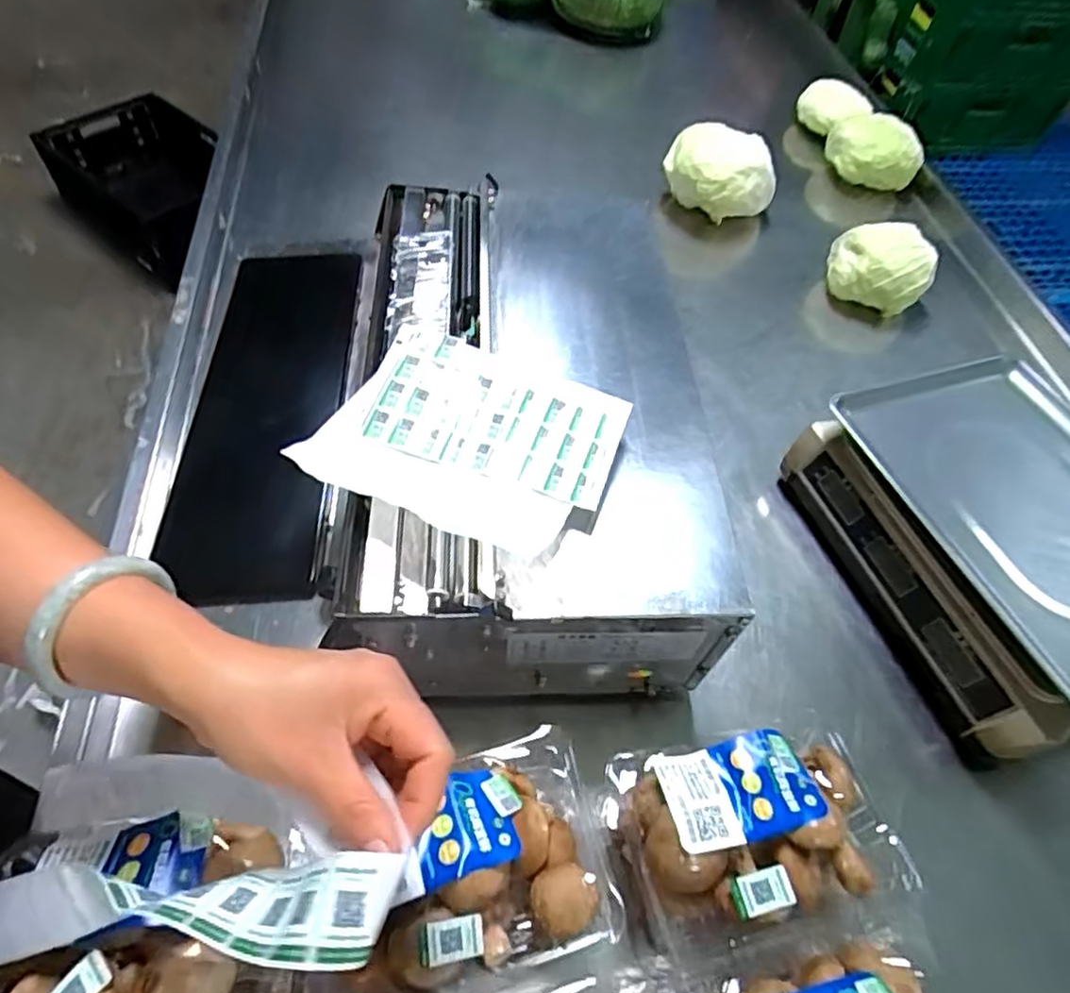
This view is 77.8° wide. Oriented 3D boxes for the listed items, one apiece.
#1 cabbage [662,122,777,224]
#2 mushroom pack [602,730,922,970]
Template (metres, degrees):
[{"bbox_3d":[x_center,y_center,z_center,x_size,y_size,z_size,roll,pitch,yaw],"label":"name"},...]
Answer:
[{"bbox_3d":[0.268,-0.461,0.979,0.163,0.111,0.114,19,56,8],"label":"cabbage"},{"bbox_3d":[0.146,0.223,0.433,0.182,0.067,0.116,-4,56,-7],"label":"mushroom pack"}]

